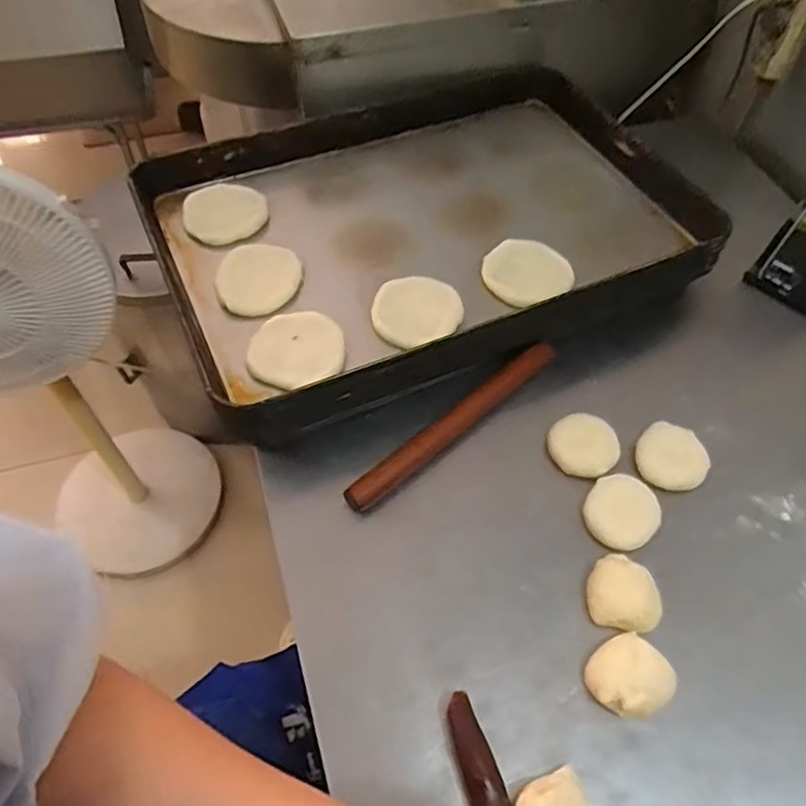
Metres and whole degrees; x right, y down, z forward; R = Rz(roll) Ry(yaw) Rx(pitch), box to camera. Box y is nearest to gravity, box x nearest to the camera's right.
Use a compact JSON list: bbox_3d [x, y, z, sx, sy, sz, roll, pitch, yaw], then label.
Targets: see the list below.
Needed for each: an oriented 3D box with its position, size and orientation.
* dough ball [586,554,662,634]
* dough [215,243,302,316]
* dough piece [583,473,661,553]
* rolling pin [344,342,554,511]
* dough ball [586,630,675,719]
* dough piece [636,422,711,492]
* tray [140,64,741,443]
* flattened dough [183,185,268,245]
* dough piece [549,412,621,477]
[{"bbox_3d":[0.188,0.163,0.552,0.056,0.025,0.063,11,54,5],"label":"dough ball"},{"bbox_3d":[-0.157,-0.139,0.704,0.089,0.014,0.100,-18,56,-14],"label":"dough"},{"bbox_3d":[0.201,0.101,0.594,0.064,0.023,0.065,33,59,19],"label":"dough piece"},{"bbox_3d":[0.054,0.018,0.650,0.271,0.026,0.025,-36,63,-25],"label":"rolling pin"},{"bbox_3d":[0.182,0.219,0.516,0.067,0.032,0.058,-19,57,-16],"label":"dough ball"},{"bbox_3d":[0.263,0.055,0.630,0.066,0.020,0.066,2,54,-2],"label":"dough piece"},{"bbox_3d":[0.028,-0.218,0.767,0.604,0.064,0.407,-21,57,-15],"label":"tray"},{"bbox_3d":[-0.211,-0.225,0.764,0.094,0.009,0.085,11,68,5],"label":"flattened dough"},{"bbox_3d":[0.178,0.041,0.632,0.064,0.026,0.061,2,54,-2],"label":"dough piece"}]

